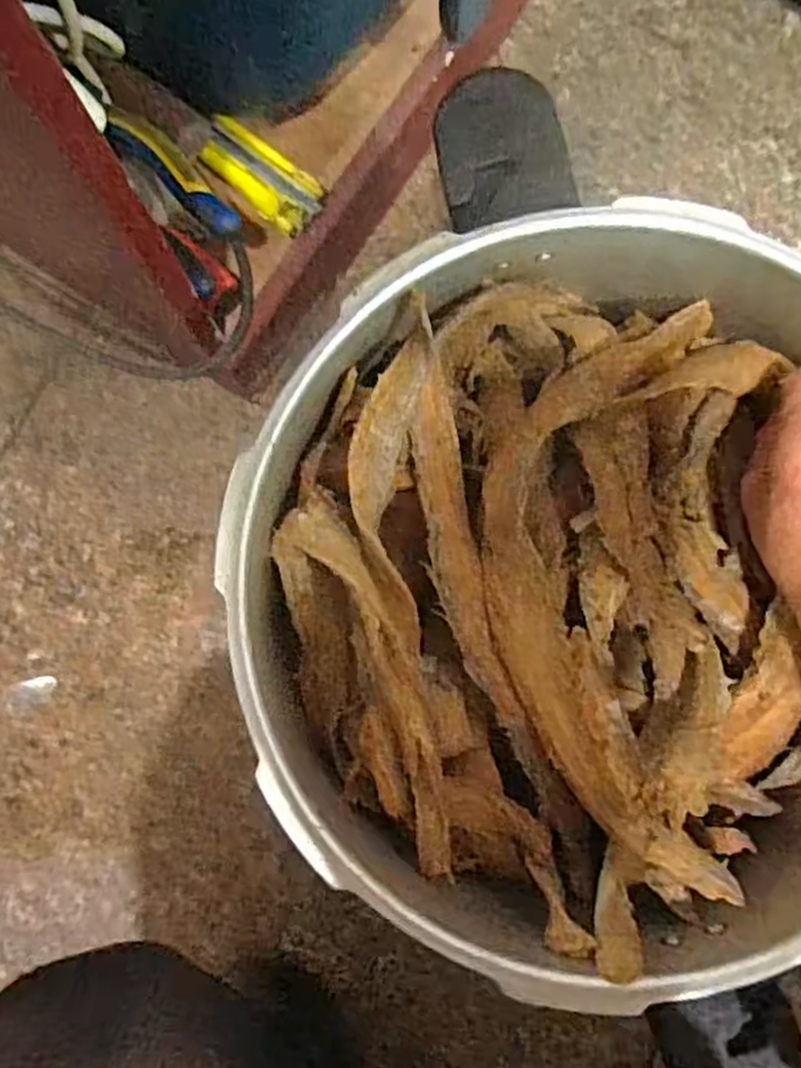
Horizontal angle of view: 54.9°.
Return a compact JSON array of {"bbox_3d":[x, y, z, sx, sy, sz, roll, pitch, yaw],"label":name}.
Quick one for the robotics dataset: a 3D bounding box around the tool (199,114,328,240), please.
[{"bbox_3d":[-0.083,-0.214,0.464,0.075,0.023,0.037,39,86,1],"label":"tool"}]

